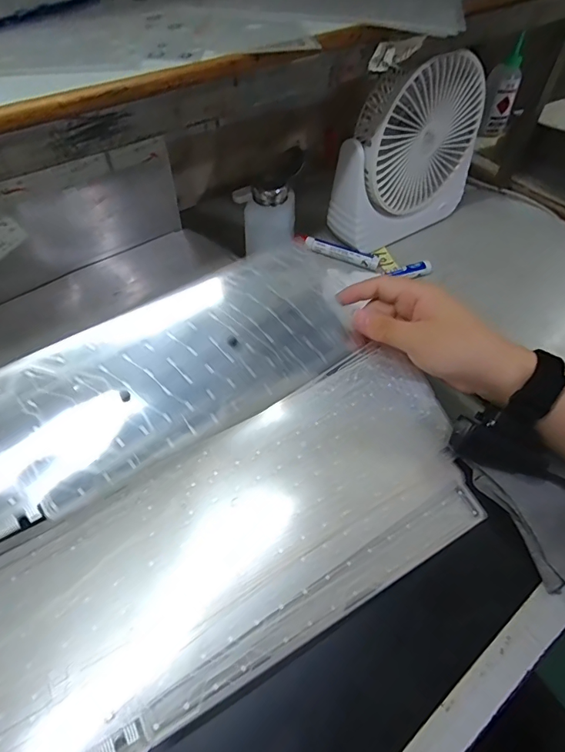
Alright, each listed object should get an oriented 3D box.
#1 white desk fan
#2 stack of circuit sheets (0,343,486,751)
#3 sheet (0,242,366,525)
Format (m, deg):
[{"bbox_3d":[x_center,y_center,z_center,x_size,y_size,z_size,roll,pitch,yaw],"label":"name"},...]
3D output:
[{"bbox_3d":[0.151,-0.260,0.502,0.186,0.184,0.074,-32,65,-23],"label":"white desk fan"},{"bbox_3d":[-0.049,0.125,0.305,0.432,0.030,0.159,-26,61,-19],"label":"stack of circuit sheets"},{"bbox_3d":[-0.124,0.018,0.325,0.418,0.010,0.118,-30,85,-18],"label":"sheet"}]

